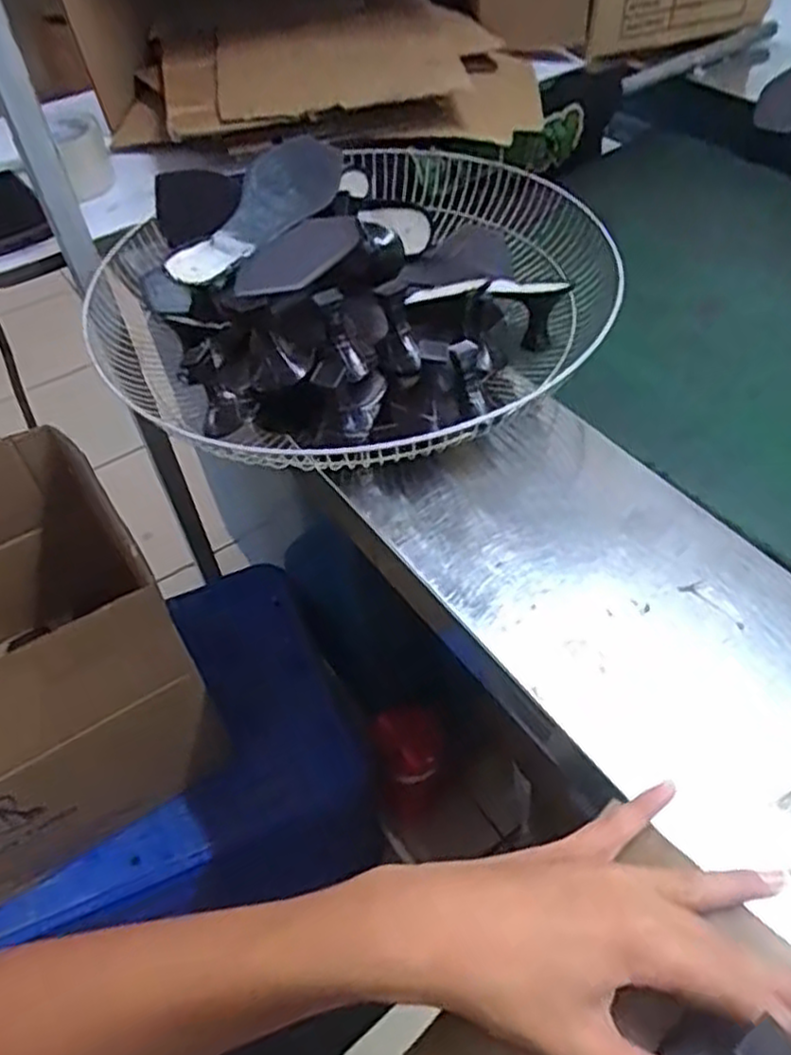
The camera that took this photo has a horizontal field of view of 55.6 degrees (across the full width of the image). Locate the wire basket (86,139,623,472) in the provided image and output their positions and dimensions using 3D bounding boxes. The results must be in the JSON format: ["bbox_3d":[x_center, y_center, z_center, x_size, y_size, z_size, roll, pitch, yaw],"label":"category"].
[{"bbox_3d":[-0.015,-0.188,0.624,0.408,0.124,0.358,-26,53,-19],"label":"wire basket"}]

